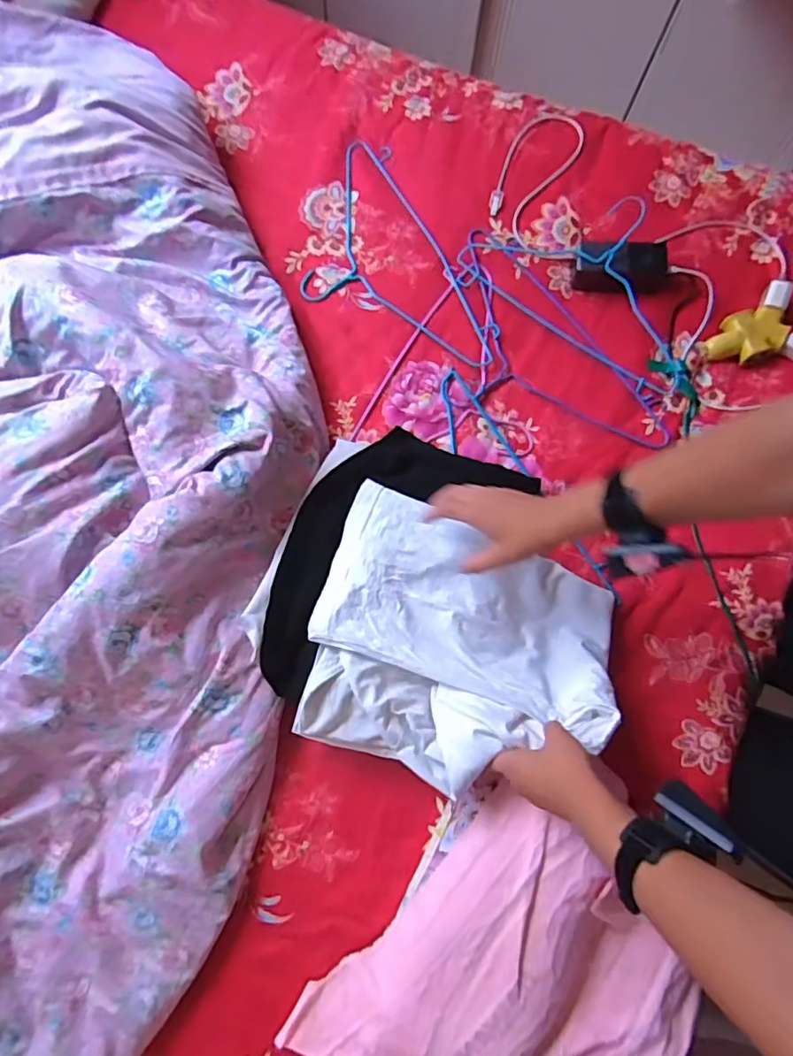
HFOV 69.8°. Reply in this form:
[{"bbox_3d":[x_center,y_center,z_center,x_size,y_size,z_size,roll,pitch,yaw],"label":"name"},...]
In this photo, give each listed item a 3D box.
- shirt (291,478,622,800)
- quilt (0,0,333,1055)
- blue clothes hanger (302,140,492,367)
[{"bbox_3d":[0.075,0.139,0.669,0.346,0.098,0.297,19,78,3],"label":"shirt"},{"bbox_3d":[-0.508,-0.040,0.710,0.789,0.135,1.421,9,78,1],"label":"quilt"},{"bbox_3d":[-0.032,-0.398,0.882,0.223,0.024,0.427,-26,81,-6],"label":"blue clothes hanger"}]

